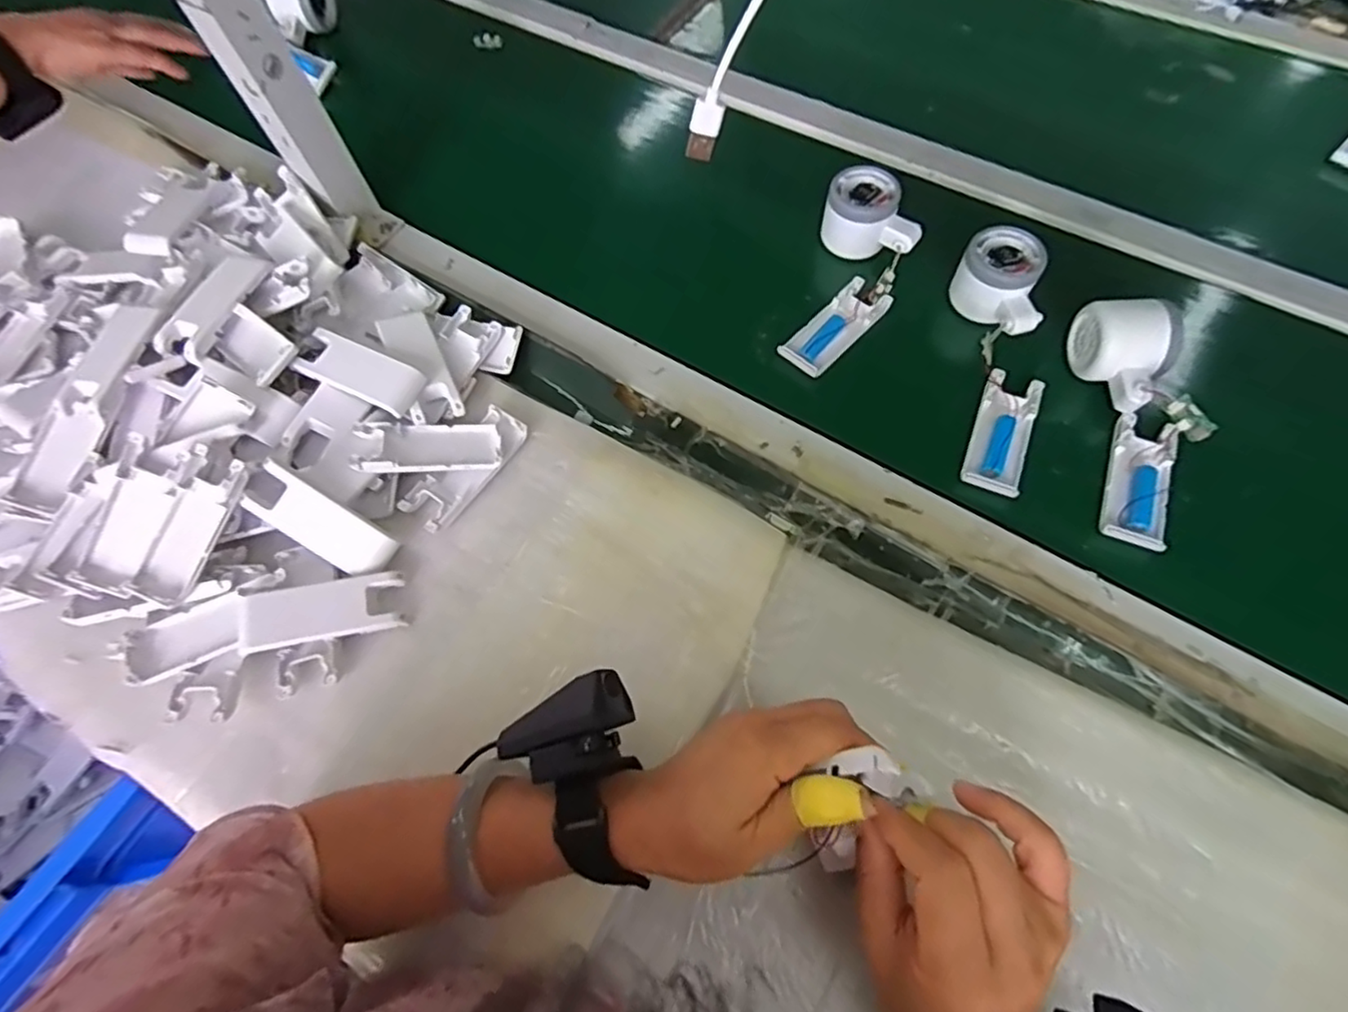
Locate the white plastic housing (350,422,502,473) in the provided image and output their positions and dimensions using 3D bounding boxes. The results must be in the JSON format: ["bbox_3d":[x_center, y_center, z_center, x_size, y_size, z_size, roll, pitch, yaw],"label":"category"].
[{"bbox_3d":[-0.181,-0.045,0.474,0.100,0.012,0.041,-2,65,-15],"label":"white plastic housing"}]

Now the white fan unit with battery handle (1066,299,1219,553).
[{"bbox_3d":[0.336,-0.062,0.461,0.058,0.057,0.182,3,79,3],"label":"white fan unit with battery handle"}]

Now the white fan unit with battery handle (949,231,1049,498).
[{"bbox_3d":[0.254,-0.115,0.490,0.057,0.049,0.213,5,66,4],"label":"white fan unit with battery handle"}]

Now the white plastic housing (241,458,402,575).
[{"bbox_3d":[-0.244,0.013,0.443,0.100,0.014,0.036,34,69,-9],"label":"white plastic housing"}]

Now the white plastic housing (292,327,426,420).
[{"bbox_3d":[-0.235,-0.099,0.483,0.090,0.022,0.037,22,69,12],"label":"white plastic housing"}]

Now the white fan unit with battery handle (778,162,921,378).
[{"bbox_3d":[0.149,-0.192,0.544,0.078,0.040,0.190,19,81,11],"label":"white fan unit with battery handle"}]

